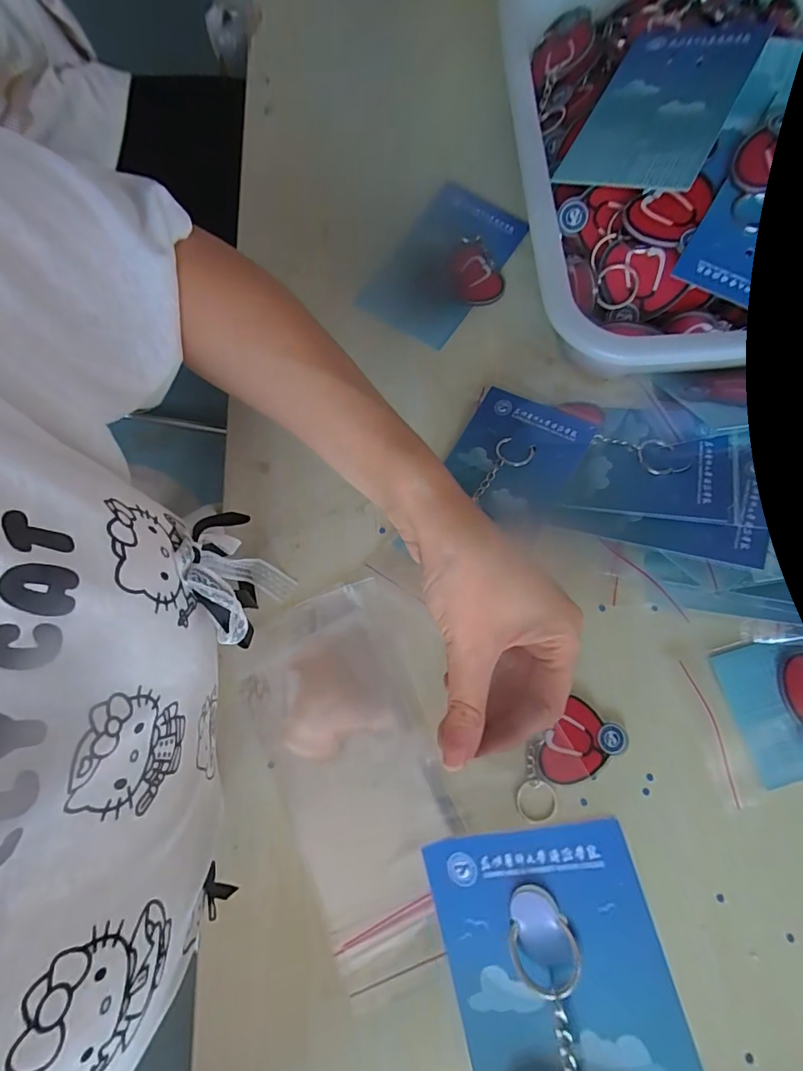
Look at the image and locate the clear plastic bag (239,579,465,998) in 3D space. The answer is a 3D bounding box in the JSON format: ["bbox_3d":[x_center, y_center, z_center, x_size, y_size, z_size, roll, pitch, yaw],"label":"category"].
[{"bbox_3d":[-0.027,0.140,0.286,0.095,0.012,0.207,-20,77,-3],"label":"clear plastic bag"}]

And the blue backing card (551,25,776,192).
[{"bbox_3d":[0.153,-0.255,0.278,0.075,0.005,0.126,25,80,25],"label":"blue backing card"}]

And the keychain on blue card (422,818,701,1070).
[{"bbox_3d":[0.057,0.174,0.161,0.077,0.006,0.129,-20,69,19],"label":"keychain on blue card"}]

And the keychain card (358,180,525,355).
[{"bbox_3d":[0.036,-0.205,0.356,0.082,0.010,0.128,34,80,9],"label":"keychain card"}]

